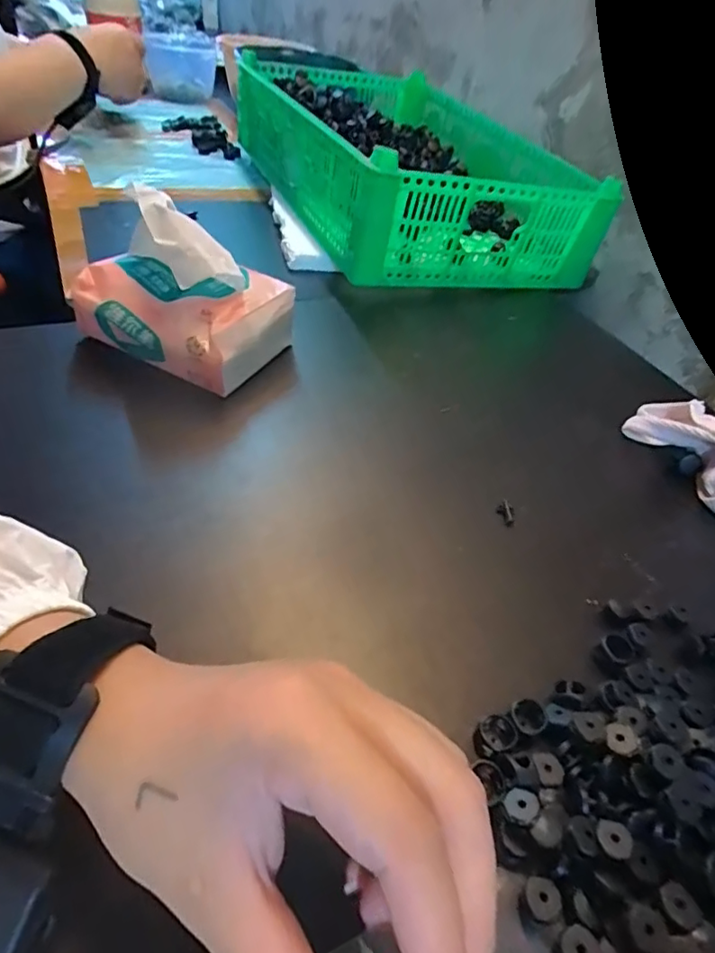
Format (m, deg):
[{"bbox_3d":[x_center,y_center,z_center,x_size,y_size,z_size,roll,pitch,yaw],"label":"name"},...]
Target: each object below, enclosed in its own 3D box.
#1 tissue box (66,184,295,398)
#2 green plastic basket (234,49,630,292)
[{"bbox_3d":[-0.128,-0.140,0.396,0.138,0.100,0.092,21,43,12],"label":"tissue box"},{"bbox_3d":[0.051,-0.390,0.676,0.295,0.109,0.455,-11,47,-21],"label":"green plastic basket"}]

